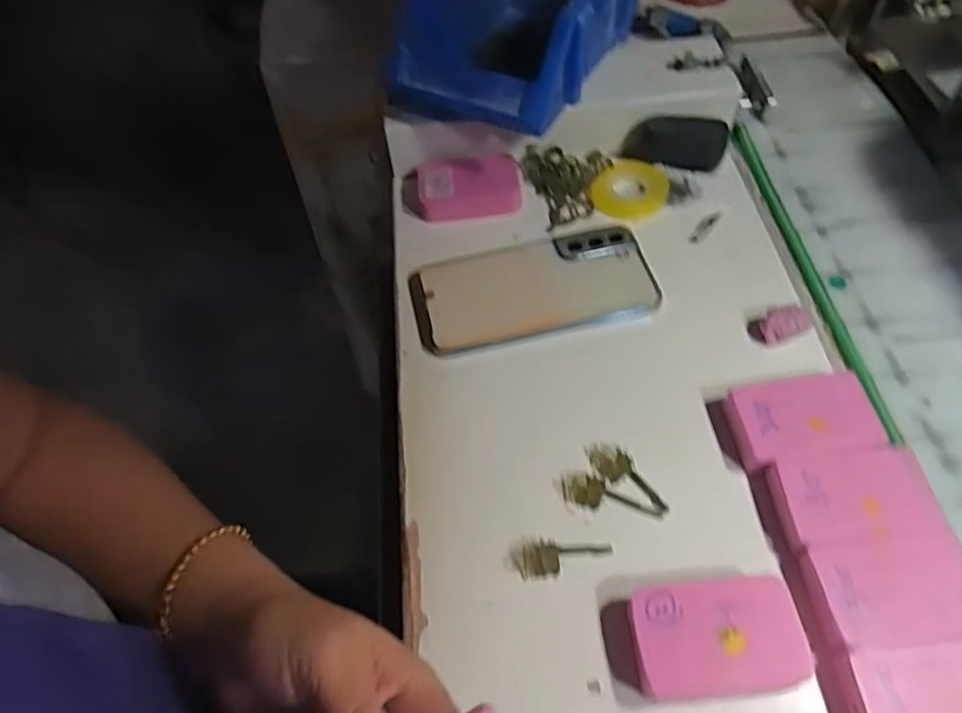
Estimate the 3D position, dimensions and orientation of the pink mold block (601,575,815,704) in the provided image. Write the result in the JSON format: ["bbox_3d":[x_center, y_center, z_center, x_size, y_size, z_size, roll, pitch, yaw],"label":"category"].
[{"bbox_3d":[0.100,0.127,0.297,0.082,0.023,0.046,-6,56,0],"label":"pink mold block"}]

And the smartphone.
[{"bbox_3d":[0.033,-0.045,0.427,0.151,0.009,0.075,-12,56,-4],"label":"smartphone"}]

